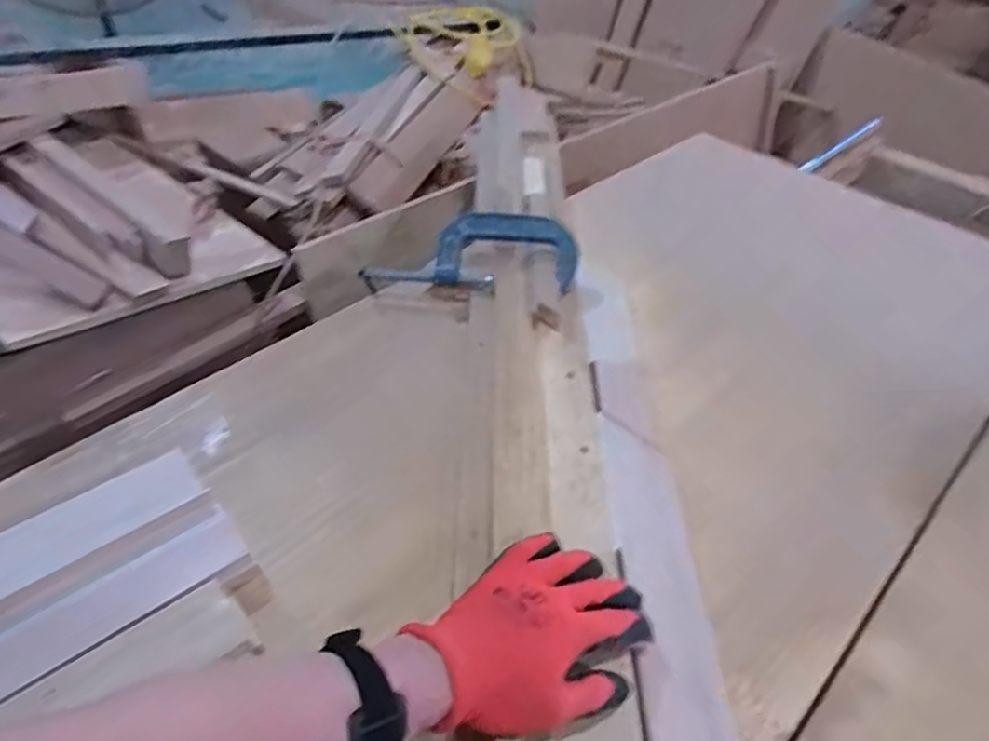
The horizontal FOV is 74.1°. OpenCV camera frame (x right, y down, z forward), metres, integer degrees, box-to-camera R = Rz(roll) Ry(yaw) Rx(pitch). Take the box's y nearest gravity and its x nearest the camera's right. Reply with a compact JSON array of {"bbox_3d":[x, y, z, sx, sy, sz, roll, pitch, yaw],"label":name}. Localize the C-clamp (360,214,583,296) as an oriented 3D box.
[{"bbox_3d":[-0.029,-0.147,0.814,0.262,0.037,0.106,4,76,1],"label":"C-clamp"}]

